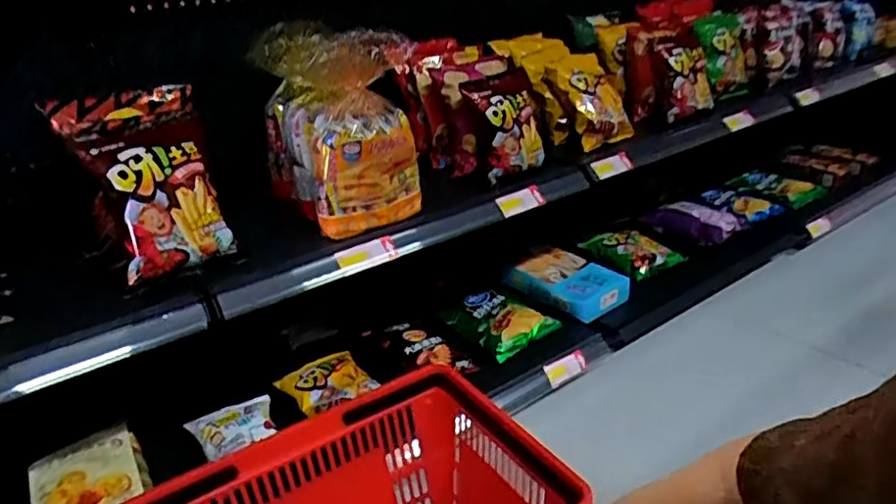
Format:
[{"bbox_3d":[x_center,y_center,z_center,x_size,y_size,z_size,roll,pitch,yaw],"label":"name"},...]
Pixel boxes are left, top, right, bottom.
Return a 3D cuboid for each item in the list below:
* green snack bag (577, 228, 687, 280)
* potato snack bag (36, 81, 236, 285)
[{"bbox_3d":[0.417,0.013,1.414,0.142,0.079,0.204,-22,30,-31],"label":"green snack bag"},{"bbox_3d":[-0.426,-0.128,0.865,0.191,0.096,0.317,-20,66,-29],"label":"potato snack bag"}]

